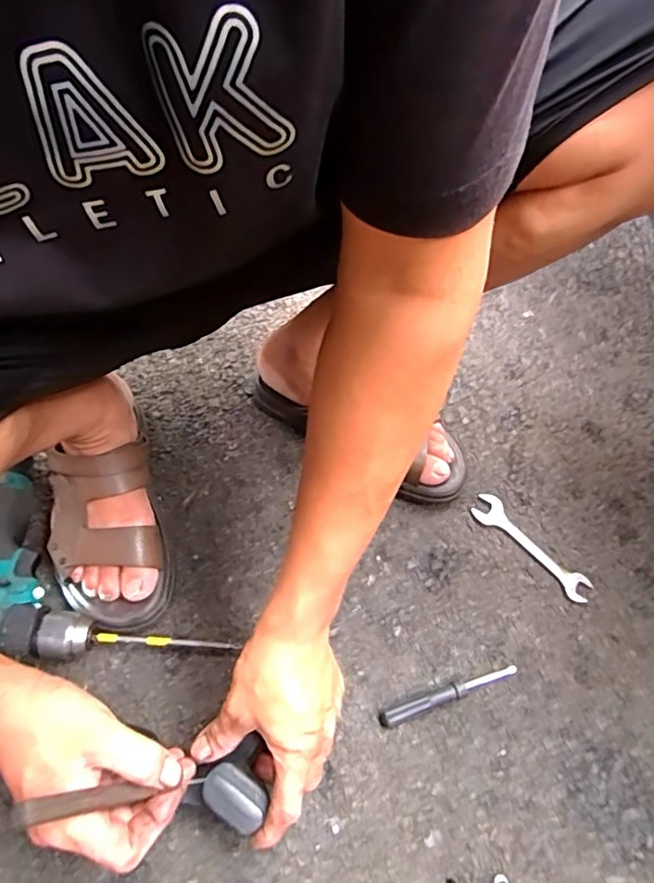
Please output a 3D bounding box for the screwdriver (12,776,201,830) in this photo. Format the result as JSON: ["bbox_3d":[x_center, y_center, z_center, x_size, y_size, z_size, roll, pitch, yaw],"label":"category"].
[{"bbox_3d":[-0.121,0.212,0.329,0.010,0.134,0.011,-28,58,23],"label":"screwdriver"}]

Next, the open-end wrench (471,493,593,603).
[{"bbox_3d":[0.211,0.109,0.570,0.032,0.005,0.140,-37,68,-22],"label":"open-end wrench"}]

